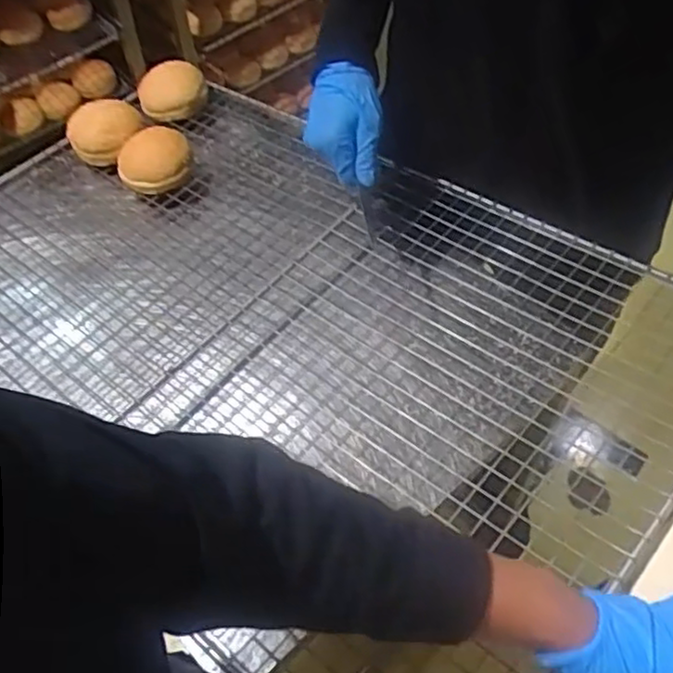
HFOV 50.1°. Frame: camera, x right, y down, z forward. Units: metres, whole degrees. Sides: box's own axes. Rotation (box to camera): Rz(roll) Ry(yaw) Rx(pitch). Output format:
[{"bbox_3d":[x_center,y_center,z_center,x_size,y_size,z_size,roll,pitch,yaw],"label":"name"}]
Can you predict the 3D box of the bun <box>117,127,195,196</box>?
[{"bbox_3d":[-0.225,-0.212,0.900,0.087,0.053,0.087,-16,56,-9],"label":"bun"}]

